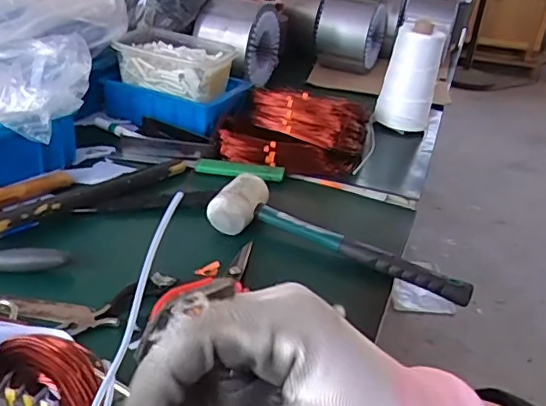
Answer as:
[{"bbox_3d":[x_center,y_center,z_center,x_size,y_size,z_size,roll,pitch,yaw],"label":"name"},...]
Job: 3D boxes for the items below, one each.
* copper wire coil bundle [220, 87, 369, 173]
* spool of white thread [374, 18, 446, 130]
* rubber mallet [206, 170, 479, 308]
[{"bbox_3d":[0.034,-0.104,0.815,0.196,0.073,0.147,8,30,5],"label":"copper wire coil bundle"},{"bbox_3d":[0.236,-0.209,0.964,0.093,0.180,0.101,13,31,13],"label":"spool of white thread"},{"bbox_3d":[0.072,0.032,0.612,0.289,0.050,0.063,13,31,14],"label":"rubber mallet"}]

